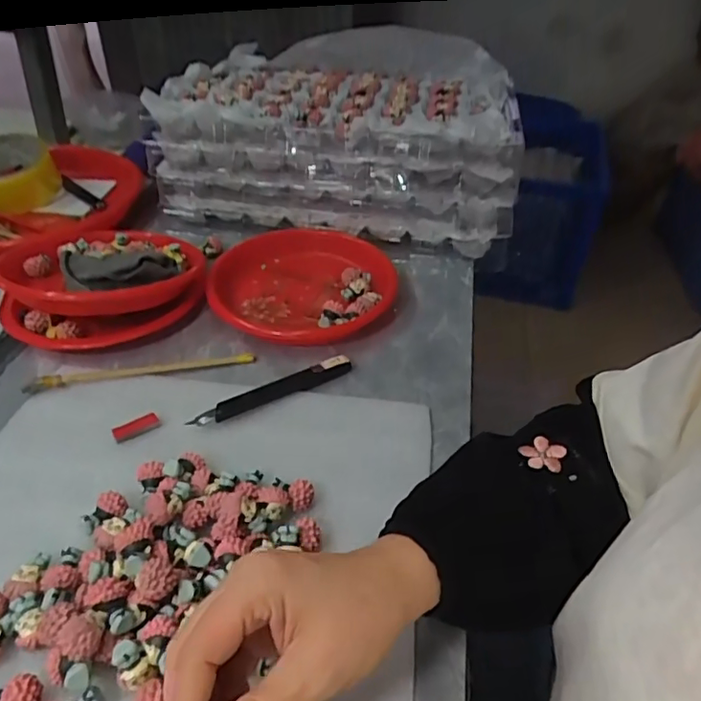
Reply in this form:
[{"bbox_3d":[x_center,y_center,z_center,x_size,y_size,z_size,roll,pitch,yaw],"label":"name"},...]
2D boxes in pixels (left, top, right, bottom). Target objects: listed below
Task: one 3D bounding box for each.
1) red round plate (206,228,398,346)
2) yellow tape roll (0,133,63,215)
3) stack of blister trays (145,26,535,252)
[{"bbox_3d":[-0.047,-0.067,0.561,0.175,0.039,0.179,-1,38,1],"label":"red round plate"},{"bbox_3d":[-0.406,-0.214,0.680,0.096,0.054,0.096,4,55,-6],"label":"yellow tape roll"},{"bbox_3d":[-0.011,-0.245,0.678,0.388,0.163,0.251,2,37,5],"label":"stack of blister trays"}]

